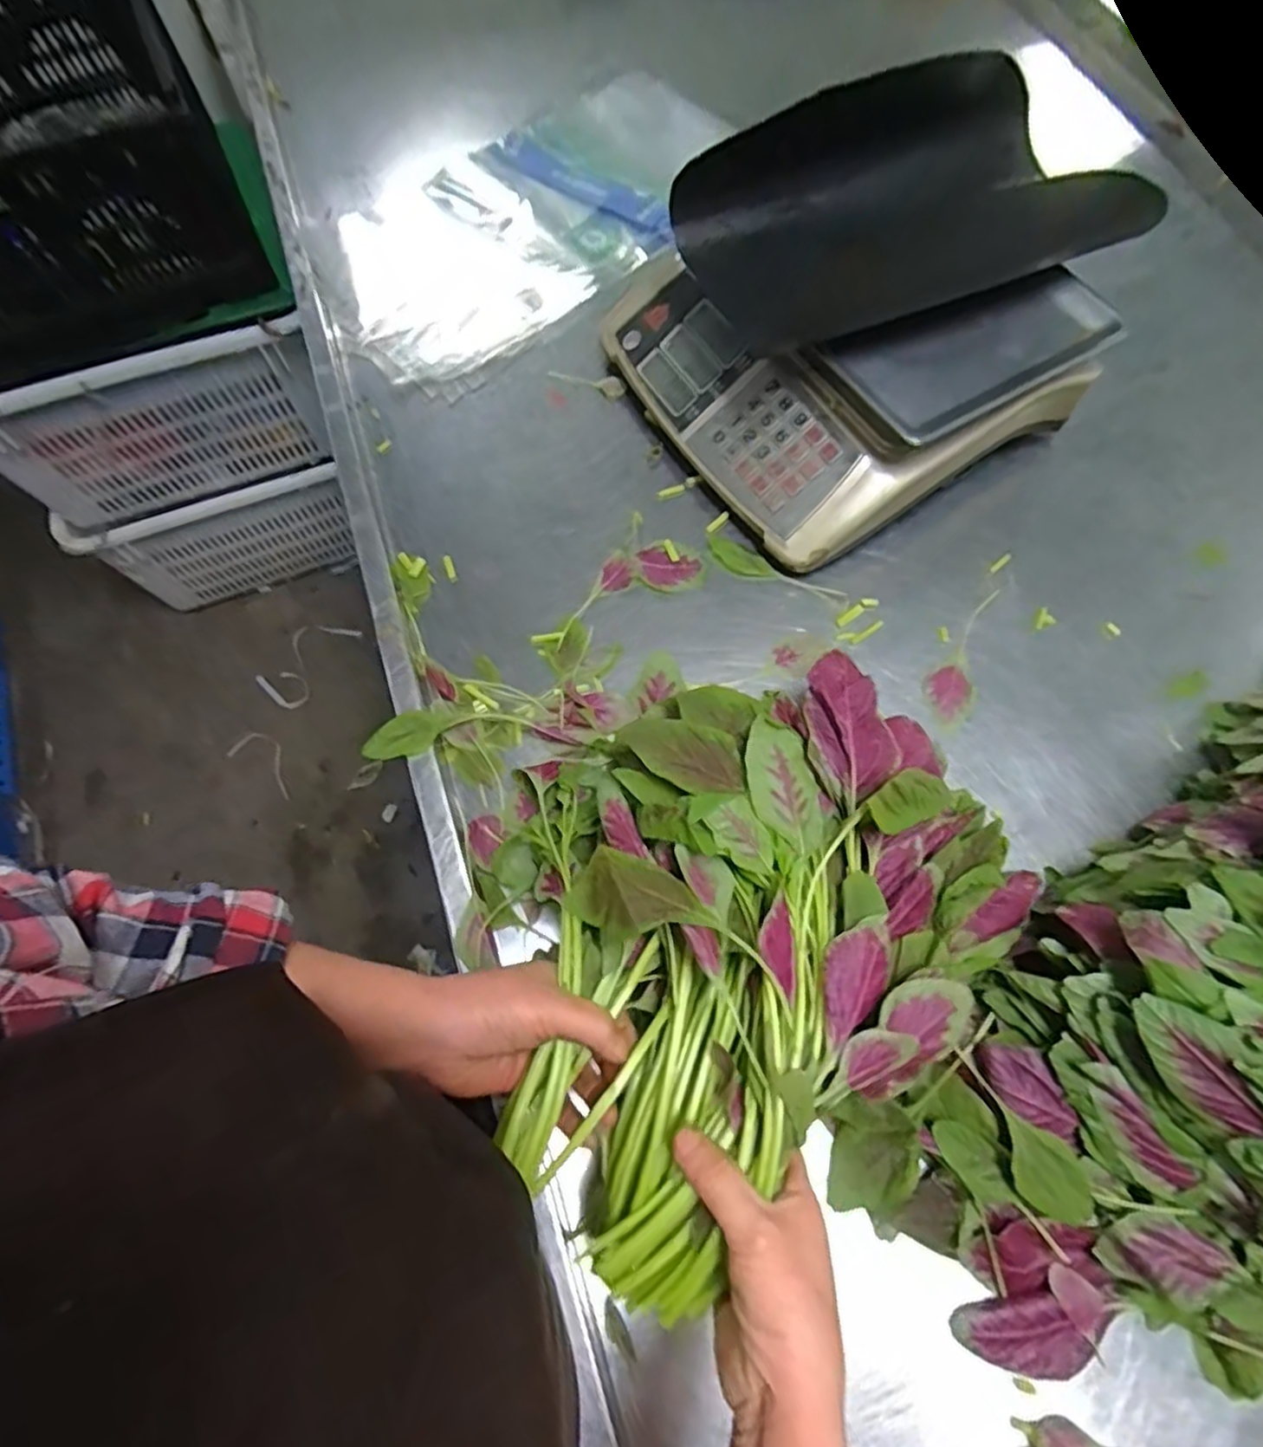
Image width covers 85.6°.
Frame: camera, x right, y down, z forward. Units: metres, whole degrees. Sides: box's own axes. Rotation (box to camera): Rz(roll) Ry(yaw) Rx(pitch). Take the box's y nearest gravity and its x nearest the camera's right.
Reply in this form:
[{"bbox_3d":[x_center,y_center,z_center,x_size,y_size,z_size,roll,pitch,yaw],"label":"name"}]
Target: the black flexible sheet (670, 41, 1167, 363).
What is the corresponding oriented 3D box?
[{"bbox_3d":[0.222,-0.437,0.600,0.336,0.125,0.203,-18,69,-7],"label":"black flexible sheet"}]

